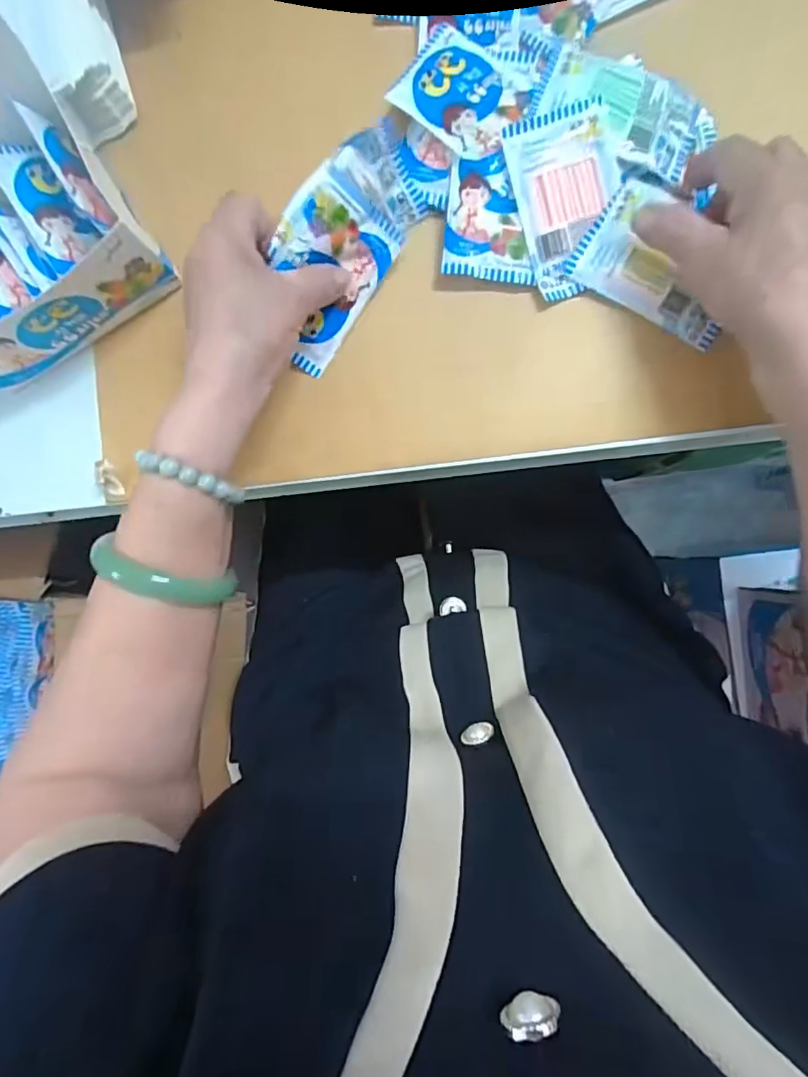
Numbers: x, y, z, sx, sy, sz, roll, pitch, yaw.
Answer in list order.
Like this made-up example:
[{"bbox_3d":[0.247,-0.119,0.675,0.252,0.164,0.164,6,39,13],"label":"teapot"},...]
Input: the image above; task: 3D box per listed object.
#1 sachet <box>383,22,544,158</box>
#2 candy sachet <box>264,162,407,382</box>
[{"bbox_3d":[0.040,-0.278,0.339,0.079,0.009,0.069,37,91,3],"label":"sachet"},{"bbox_3d":[-0.050,-0.160,0.332,0.102,0.069,0.011,-54,46,9],"label":"candy sachet"}]

